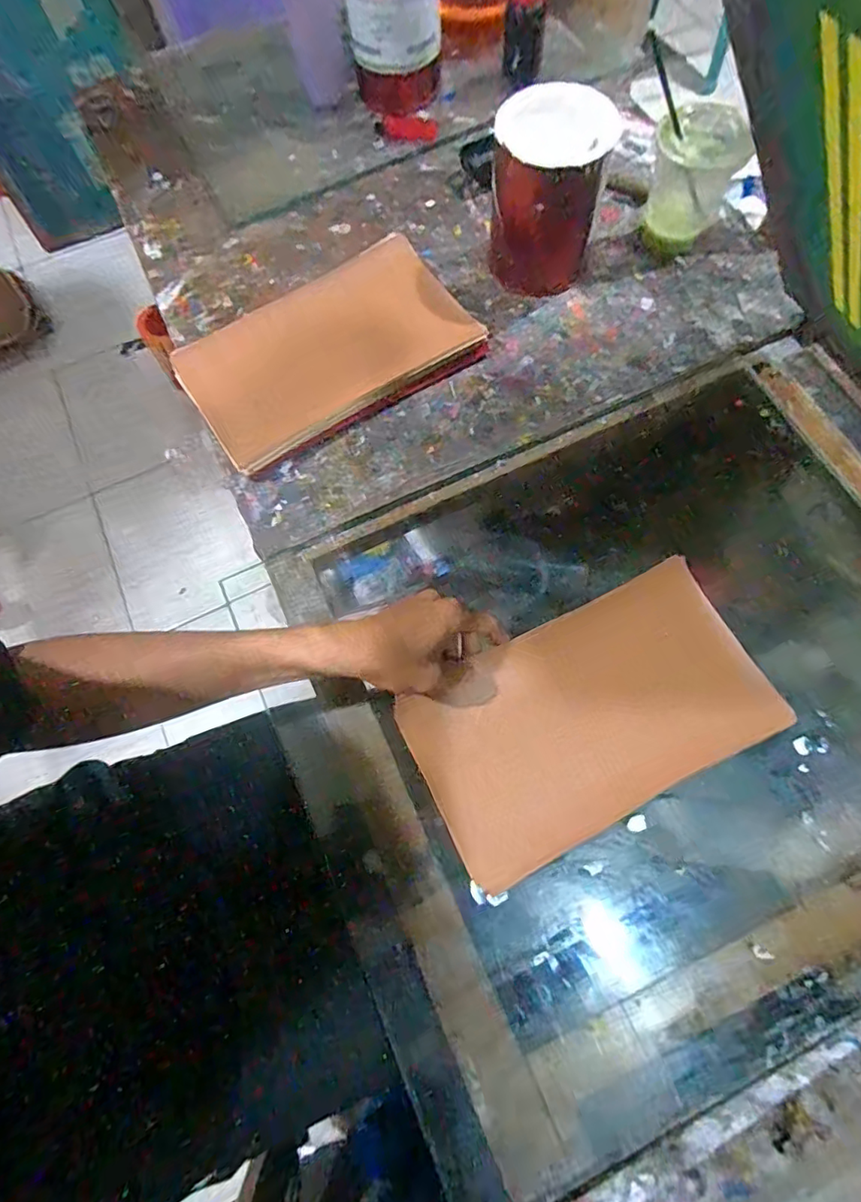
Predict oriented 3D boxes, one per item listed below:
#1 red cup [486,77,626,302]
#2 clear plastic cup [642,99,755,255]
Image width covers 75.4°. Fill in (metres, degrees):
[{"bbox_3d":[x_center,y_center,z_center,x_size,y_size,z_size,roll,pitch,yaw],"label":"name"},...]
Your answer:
[{"bbox_3d":[0.114,-0.400,0.557,0.104,0.150,0.085,10,71,5],"label":"red cup"},{"bbox_3d":[0.268,-0.437,0.577,0.081,0.118,0.104,20,72,8],"label":"clear plastic cup"}]

